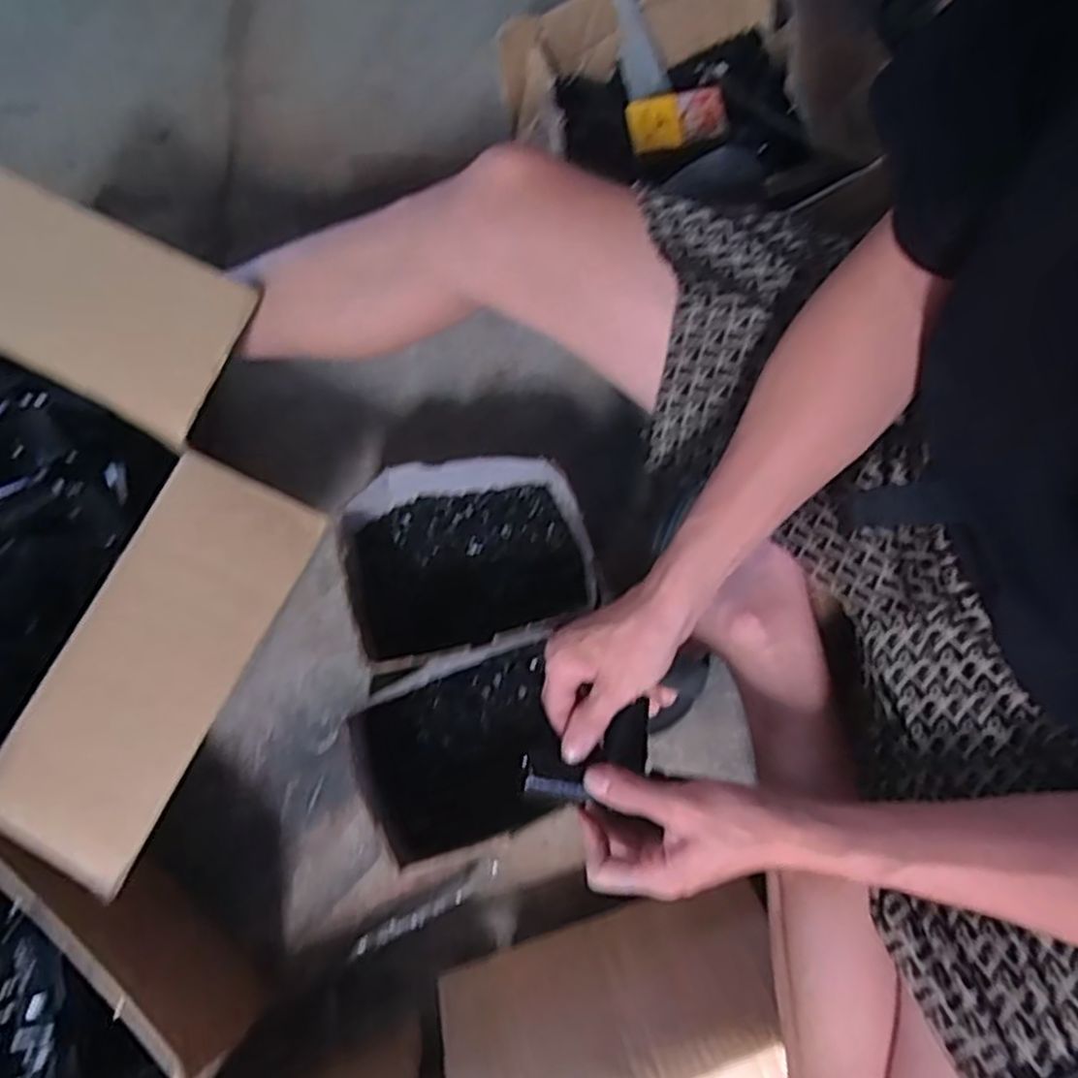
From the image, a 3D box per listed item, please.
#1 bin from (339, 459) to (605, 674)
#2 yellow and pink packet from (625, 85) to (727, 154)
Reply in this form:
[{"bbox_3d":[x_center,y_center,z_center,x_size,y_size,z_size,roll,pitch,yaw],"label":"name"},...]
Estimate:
[{"bbox_3d":[-0.062,0.019,0.673,0.203,0.092,0.165,-16,77,-4],"label":"bin"},{"bbox_3d":[0.133,-0.406,0.724,0.091,0.017,0.060,-13,76,-3],"label":"yellow and pink packet"}]

